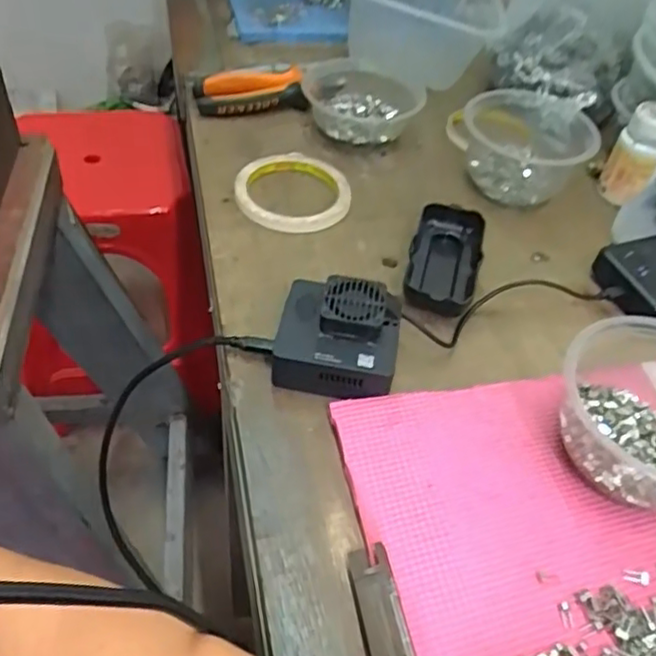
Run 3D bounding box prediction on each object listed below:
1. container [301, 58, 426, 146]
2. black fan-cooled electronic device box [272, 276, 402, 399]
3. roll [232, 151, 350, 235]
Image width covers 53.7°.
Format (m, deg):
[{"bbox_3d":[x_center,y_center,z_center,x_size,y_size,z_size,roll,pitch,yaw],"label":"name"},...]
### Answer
[{"bbox_3d":[0.033,-0.221,0.635,0.112,0.039,0.099,2,48,-6],"label":"container"},{"bbox_3d":[0.006,0.005,0.427,0.079,0.045,0.073,10,47,2],"label":"black fan-cooled electronic device box"},{"bbox_3d":[-0.030,-0.121,0.558,0.100,0.019,0.098,4,48,-4],"label":"roll"}]

